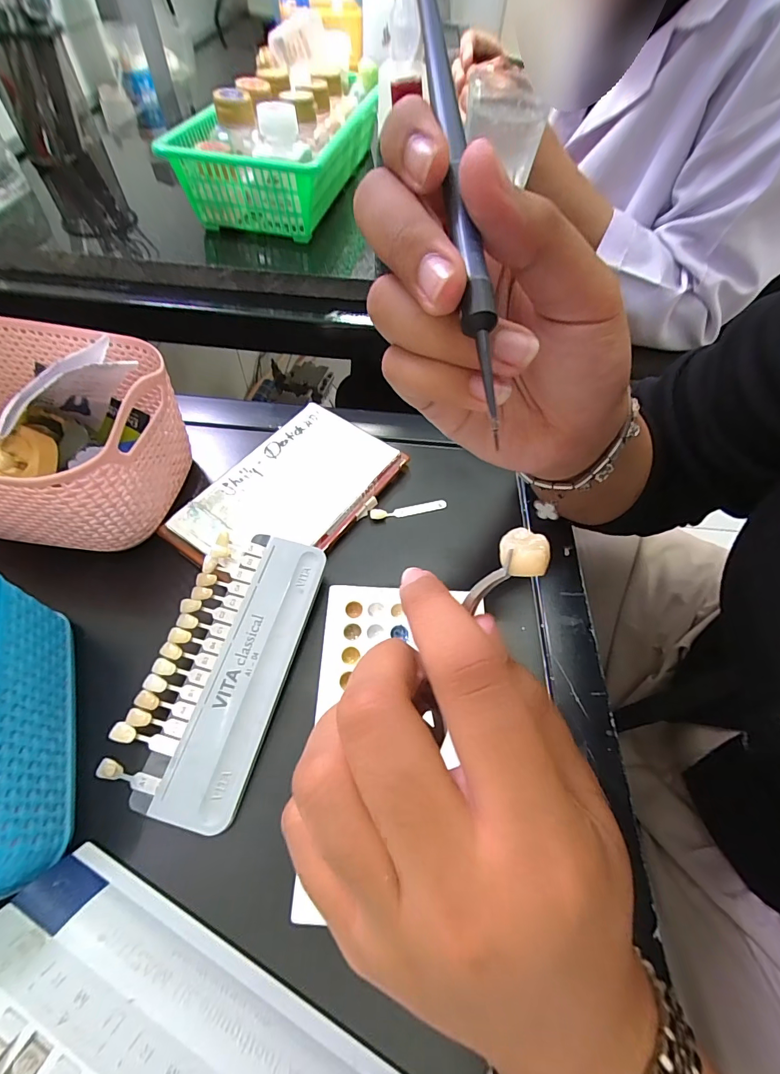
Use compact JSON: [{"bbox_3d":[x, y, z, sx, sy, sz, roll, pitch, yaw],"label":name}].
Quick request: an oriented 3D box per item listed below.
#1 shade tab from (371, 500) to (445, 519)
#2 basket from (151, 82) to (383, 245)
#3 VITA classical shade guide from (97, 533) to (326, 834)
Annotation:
[{"bbox_3d":[0.013,-0.019,0.294,0.055,0.005,0.006,-9,59,-9],"label":"shade tab"},{"bbox_3d":[-0.092,-0.351,0.389,0.114,0.069,0.236,12,58,4],"label":"basket"},{"bbox_3d":[-0.088,0.064,0.220,0.068,0.017,0.142,15,58,6],"label":"VITA classical shade guide"}]

